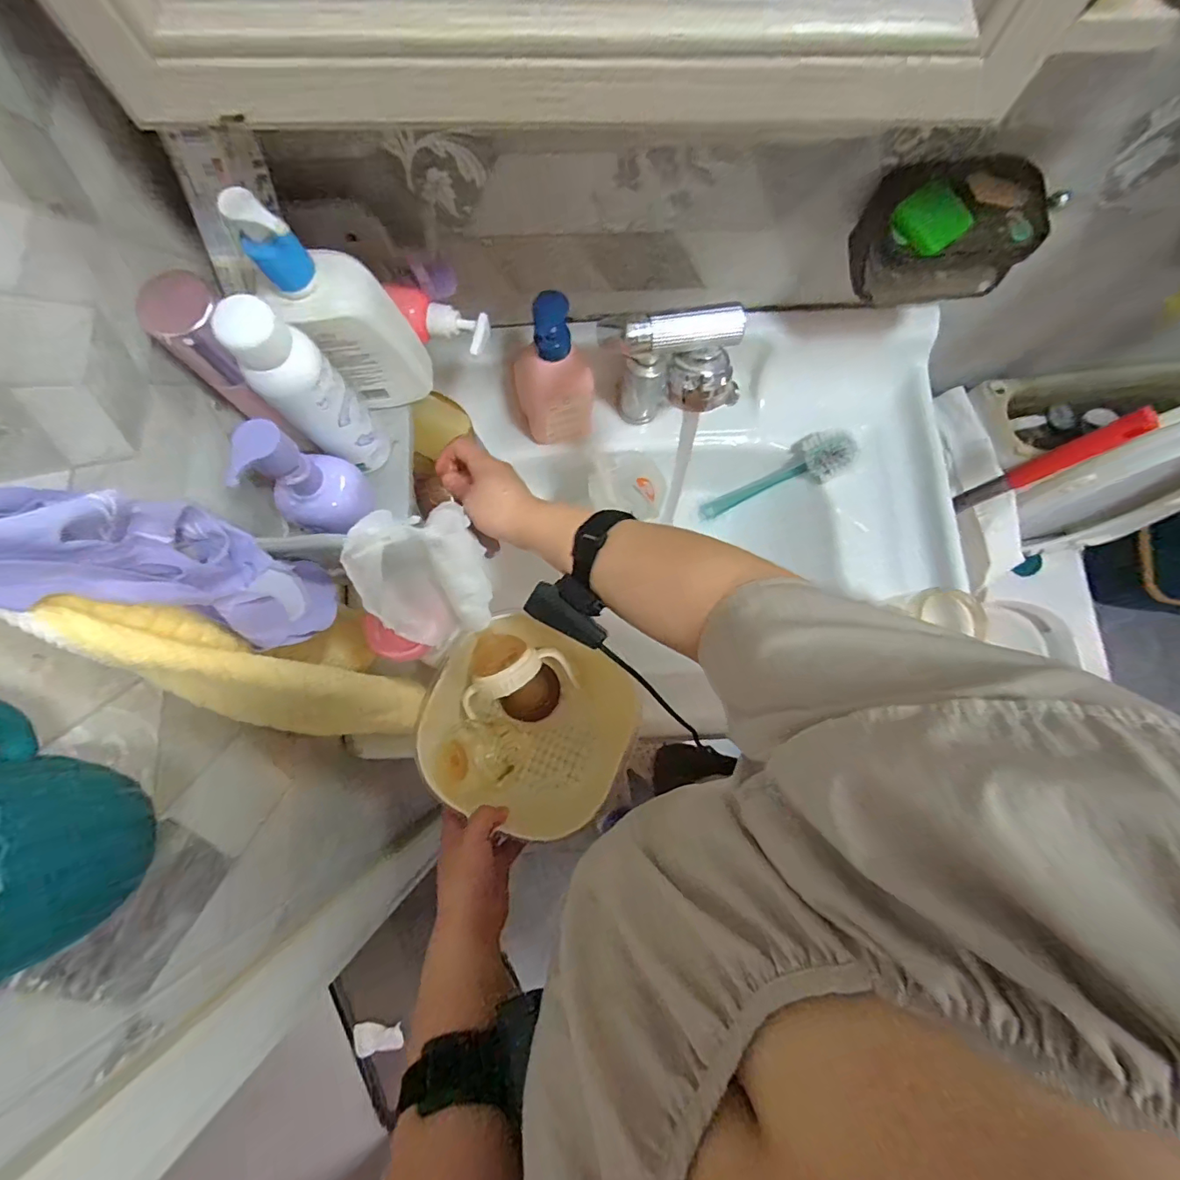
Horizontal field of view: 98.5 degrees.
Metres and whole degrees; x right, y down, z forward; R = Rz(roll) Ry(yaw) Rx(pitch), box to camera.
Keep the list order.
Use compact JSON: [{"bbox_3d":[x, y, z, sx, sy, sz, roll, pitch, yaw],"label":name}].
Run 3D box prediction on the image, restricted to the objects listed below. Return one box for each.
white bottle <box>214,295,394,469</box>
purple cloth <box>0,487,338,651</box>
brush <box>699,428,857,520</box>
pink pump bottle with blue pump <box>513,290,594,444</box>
[{"bbox_3d":[-0.197,-0.137,0.369,0.046,0.164,0.040,-44,83,-7],"label":"white bottle"},{"bbox_3d":[-0.230,-0.012,0.285,0.078,0.205,0.072,16,80,3],"label":"purple cloth"},{"bbox_3d":[0.237,-0.143,0.665,0.208,0.040,0.056,-23,77,39],"label":"brush"},{"bbox_3d":[-0.037,-0.221,0.534,0.084,0.171,0.055,-9,80,-2],"label":"pink pump bottle with blue pump"}]

